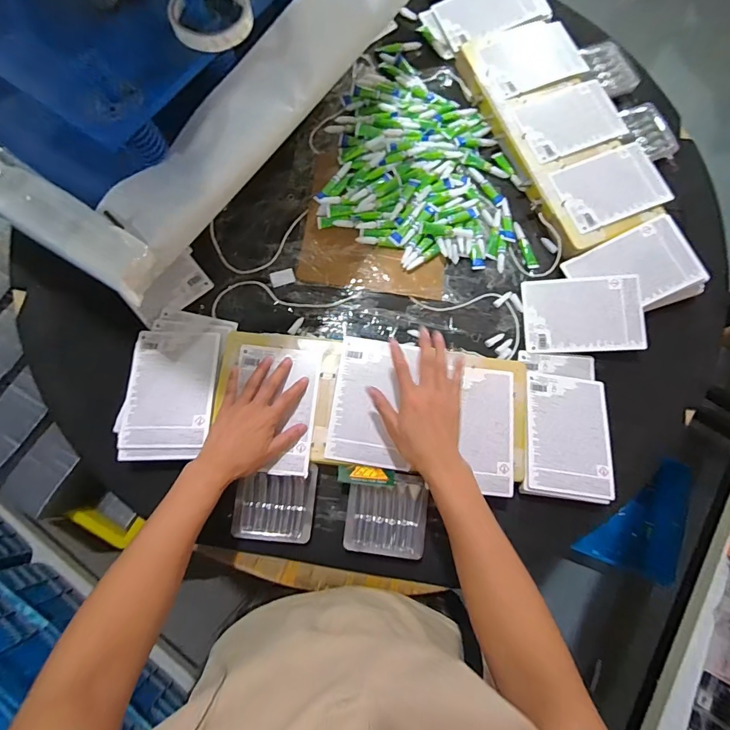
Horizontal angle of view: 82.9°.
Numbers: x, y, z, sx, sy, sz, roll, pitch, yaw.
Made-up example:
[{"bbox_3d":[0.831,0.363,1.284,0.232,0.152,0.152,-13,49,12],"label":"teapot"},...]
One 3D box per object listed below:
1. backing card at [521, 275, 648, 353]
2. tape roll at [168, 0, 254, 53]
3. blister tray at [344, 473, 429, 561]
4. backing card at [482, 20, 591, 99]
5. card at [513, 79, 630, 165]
[{"bbox_3d":[0.333,-0.078,0.633,0.167,0.007,0.115,-2,79,11],"label":"backing card"},{"bbox_3d":[-0.172,-0.392,0.465,0.086,0.021,0.086,0,75,-2],"label":"tape roll"},{"bbox_3d":[0.030,0.200,0.558,0.103,0.025,0.104,8,75,0],"label":"blister tray"},{"bbox_3d":[0.293,-0.544,0.732,0.176,0.008,0.127,-22,77,-7],"label":"backing card"},{"bbox_3d":[0.342,-0.411,0.687,0.165,0.011,0.119,-23,77,-7],"label":"card"}]

